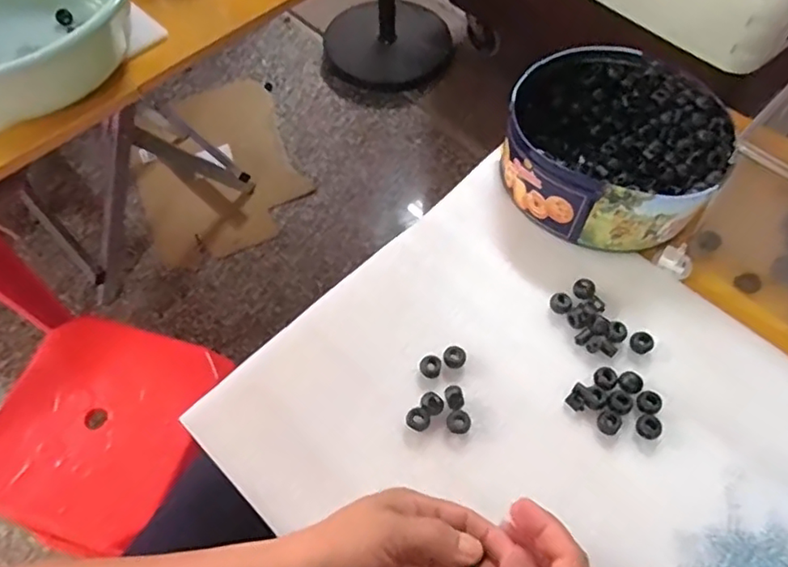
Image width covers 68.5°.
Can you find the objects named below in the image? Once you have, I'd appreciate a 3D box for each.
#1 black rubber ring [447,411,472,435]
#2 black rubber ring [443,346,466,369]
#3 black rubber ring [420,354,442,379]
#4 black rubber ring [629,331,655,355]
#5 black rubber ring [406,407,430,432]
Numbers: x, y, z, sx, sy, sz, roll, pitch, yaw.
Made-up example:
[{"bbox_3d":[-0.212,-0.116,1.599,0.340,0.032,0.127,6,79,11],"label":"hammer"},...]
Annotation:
[{"bbox_3d":[0.049,0.105,0.437,0.018,0.009,0.016,6,60,4],"label":"black rubber ring"},{"bbox_3d":[0.049,0.058,0.461,0.018,0.009,0.017,0,60,1],"label":"black rubber ring"},{"bbox_3d":[0.029,0.066,0.456,0.017,0.007,0.017,0,60,1],"label":"black rubber ring"},{"bbox_3d":[0.200,0.048,0.465,0.018,0.010,0.016,22,62,14],"label":"black rubber ring"},{"bbox_3d":[0.018,0.102,0.435,0.018,0.010,0.015,39,67,21],"label":"black rubber ring"}]

